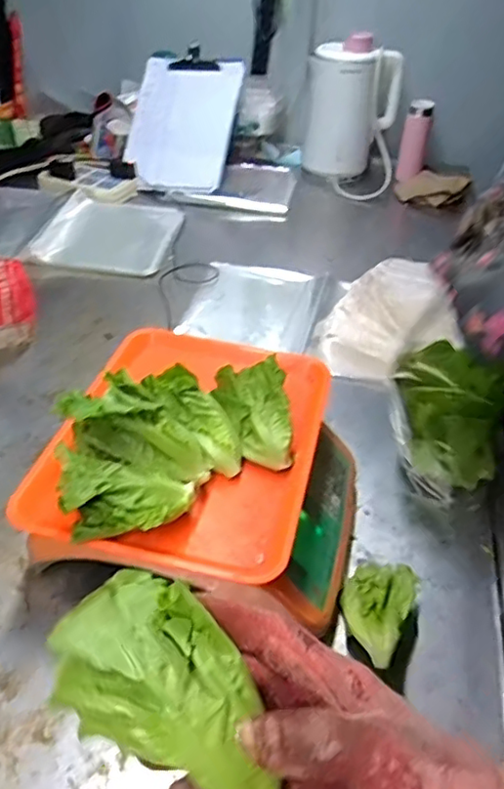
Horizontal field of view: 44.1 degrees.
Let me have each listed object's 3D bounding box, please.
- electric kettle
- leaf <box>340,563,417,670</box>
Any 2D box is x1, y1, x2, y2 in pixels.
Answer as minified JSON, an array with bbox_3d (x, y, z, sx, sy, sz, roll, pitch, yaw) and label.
[{"bbox_3d":[0.224,-0.662,1.431,0.160,0.267,0.149,-17,45,-25],"label":"electric kettle"},{"bbox_3d":[0.112,0.191,0.559,0.061,0.026,0.116,16,27,13],"label":"leaf"}]

